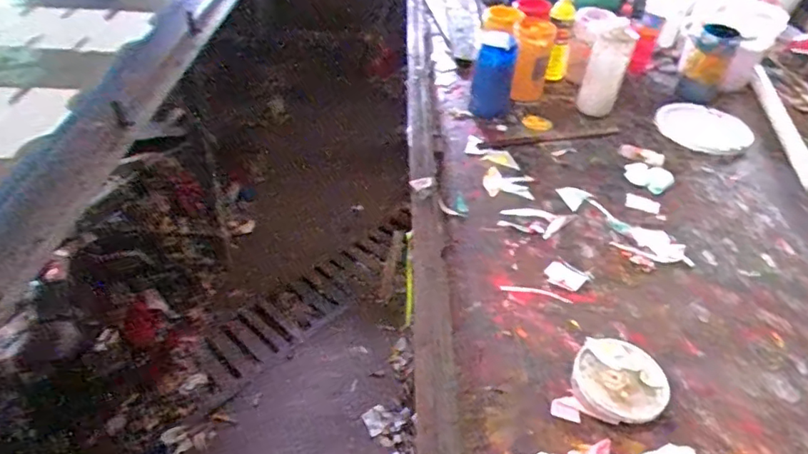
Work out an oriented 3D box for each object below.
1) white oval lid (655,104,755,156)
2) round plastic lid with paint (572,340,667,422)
[{"bbox_3d":[0.676,-0.225,1.265,0.199,0.015,0.226,30,47,29],"label":"white oval lid"},{"bbox_3d":[0.278,0.199,0.717,0.111,0.032,0.109,2,40,-1],"label":"round plastic lid with paint"}]

